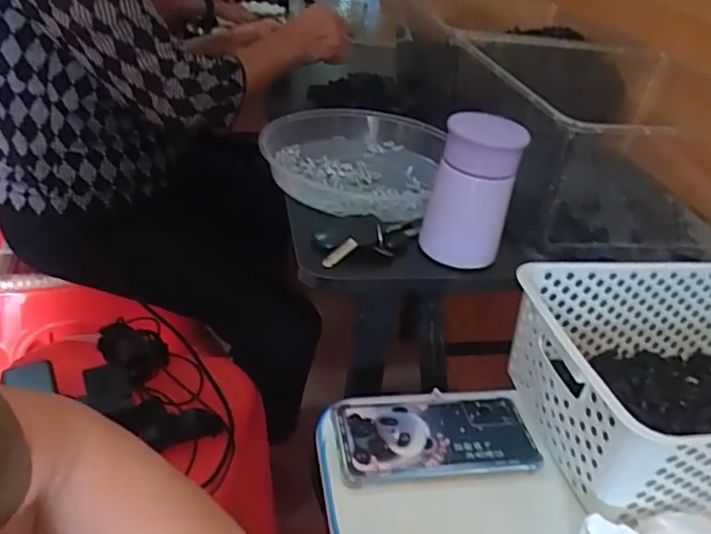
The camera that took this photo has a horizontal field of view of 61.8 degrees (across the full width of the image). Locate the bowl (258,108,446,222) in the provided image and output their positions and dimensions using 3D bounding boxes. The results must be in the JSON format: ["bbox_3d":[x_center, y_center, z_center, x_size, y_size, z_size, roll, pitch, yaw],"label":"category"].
[{"bbox_3d":[-0.009,-0.122,0.663,0.186,0.042,0.205,11,34,5],"label":"bowl"}]

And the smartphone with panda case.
[{"bbox_3d":[0.065,0.138,0.484,0.163,0.009,0.072,-1,34,-13],"label":"smartphone with panda case"}]

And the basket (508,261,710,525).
[{"bbox_3d":[0.301,0.096,0.512,0.305,0.109,0.200,-2,35,-15],"label":"basket"}]

